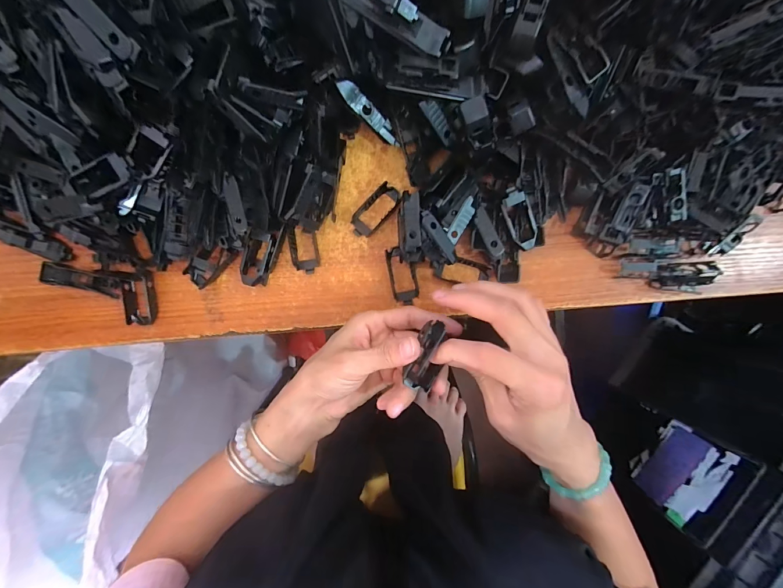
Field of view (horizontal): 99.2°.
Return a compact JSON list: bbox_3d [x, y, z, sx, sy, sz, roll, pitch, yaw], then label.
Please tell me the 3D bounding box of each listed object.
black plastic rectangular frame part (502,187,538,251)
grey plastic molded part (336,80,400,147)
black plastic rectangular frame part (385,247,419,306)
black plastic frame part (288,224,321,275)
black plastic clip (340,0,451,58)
[{"bbox_3d":[0.103,-0.059,0.265,0.022,0.004,0.050,-24,106,2],"label":"black plastic rectangular frame part"},{"bbox_3d":[-0.016,-0.138,0.255,0.061,0.006,0.014,32,93,-37],"label":"grey plastic molded part"},{"bbox_3d":[0.010,-0.015,0.286,0.023,0.009,0.050,-11,92,1],"label":"black plastic rectangular frame part"},{"bbox_3d":[-0.076,-0.040,0.288,0.023,0.009,0.044,-10,92,1],"label":"black plastic frame part"},{"bbox_3d":[0.001,-0.168,0.195,0.076,0.018,0.015,20,93,-19],"label":"black plastic clip"}]

